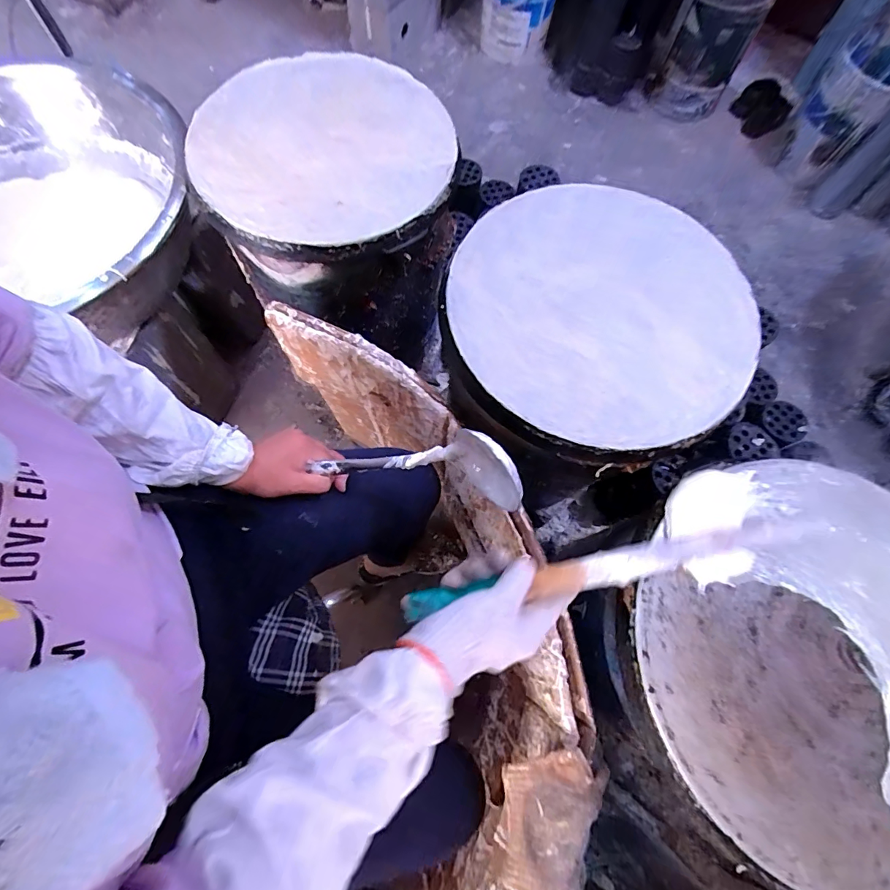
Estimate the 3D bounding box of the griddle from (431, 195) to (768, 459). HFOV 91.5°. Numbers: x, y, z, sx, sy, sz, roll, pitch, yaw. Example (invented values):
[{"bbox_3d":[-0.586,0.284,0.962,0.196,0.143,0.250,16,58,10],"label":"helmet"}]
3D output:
[{"bbox_3d":[0.201,-0.178,0.556,0.384,0.036,0.402,1,69,-3],"label":"griddle"}]

